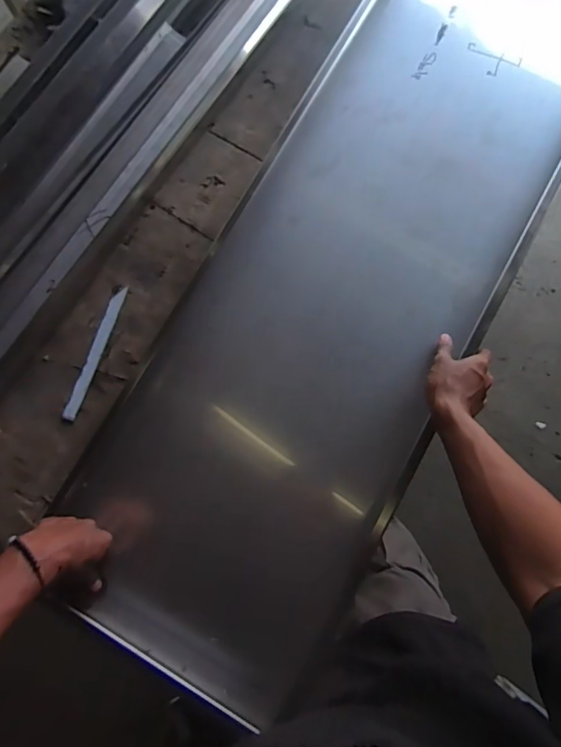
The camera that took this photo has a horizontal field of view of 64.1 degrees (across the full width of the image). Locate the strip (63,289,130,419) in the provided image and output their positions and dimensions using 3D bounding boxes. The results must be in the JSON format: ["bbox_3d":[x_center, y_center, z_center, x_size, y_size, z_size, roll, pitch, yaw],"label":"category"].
[{"bbox_3d":[-0.283,-0.031,0.685,0.023,0.005,0.213,18,81,5],"label":"strip"}]

